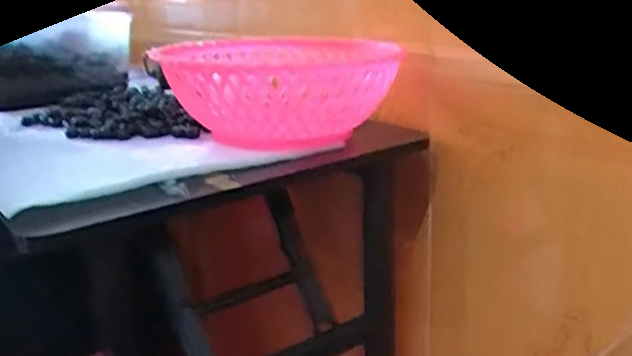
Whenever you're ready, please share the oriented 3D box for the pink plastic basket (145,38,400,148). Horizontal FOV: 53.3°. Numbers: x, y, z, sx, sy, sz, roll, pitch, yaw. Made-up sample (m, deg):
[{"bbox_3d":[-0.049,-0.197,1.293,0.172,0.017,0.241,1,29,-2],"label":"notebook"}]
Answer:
[{"bbox_3d":[-0.045,-0.102,0.742,0.203,0.128,0.205,12,23,39],"label":"pink plastic basket"}]

